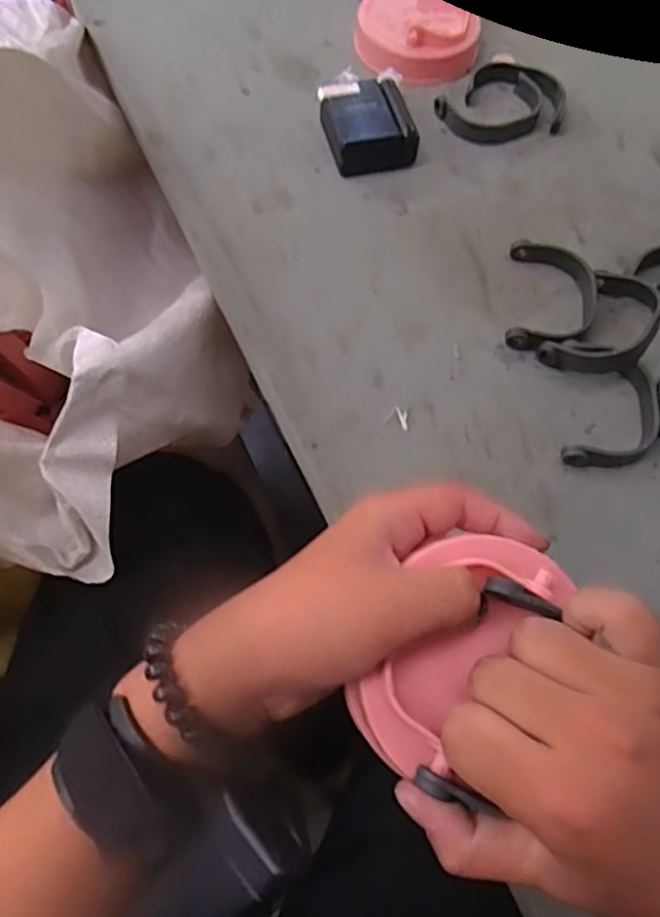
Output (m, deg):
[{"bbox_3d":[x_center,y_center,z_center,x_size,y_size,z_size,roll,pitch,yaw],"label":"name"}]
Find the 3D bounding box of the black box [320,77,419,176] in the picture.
[{"bbox_3d":[0.026,-0.227,0.424,0.057,0.028,0.061,-13,66,-7],"label":"black box"}]

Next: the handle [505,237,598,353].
[{"bbox_3d":[0.134,-0.097,0.375,0.050,0.014,0.076,9,65,3],"label":"handle"}]

